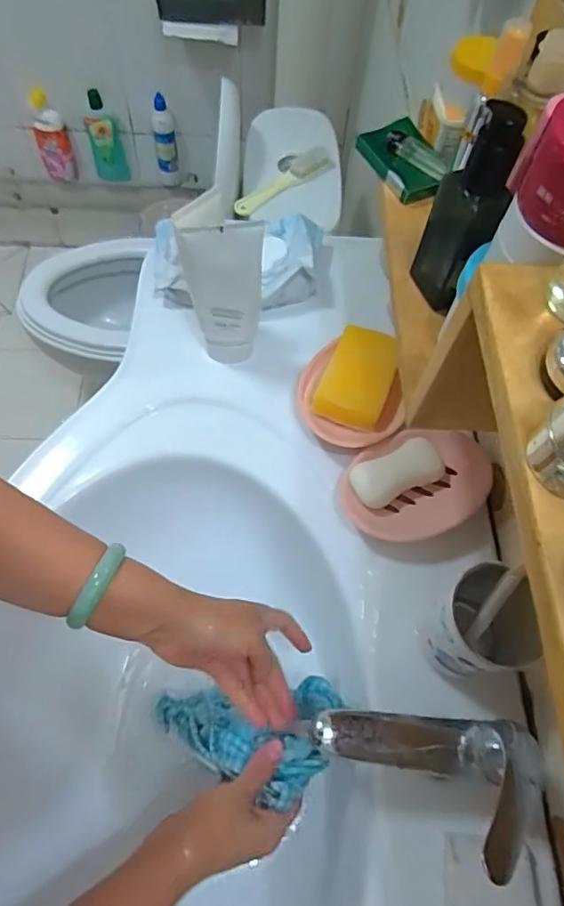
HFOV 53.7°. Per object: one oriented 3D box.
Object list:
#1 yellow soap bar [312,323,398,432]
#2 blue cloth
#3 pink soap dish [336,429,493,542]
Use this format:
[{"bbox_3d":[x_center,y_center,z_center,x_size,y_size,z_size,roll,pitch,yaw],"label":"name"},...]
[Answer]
[{"bbox_3d":[0.081,-0.082,0.584,0.067,0.029,0.109,21,64,7],"label":"yellow soap bar"},{"bbox_3d":[-0.032,0.255,0.495,0.163,0.100,0.090,-3,63,-5],"label":"blue cloth"},{"bbox_3d":[0.133,0.033,0.554,0.146,0.046,0.106,-20,66,-13],"label":"pink soap dish"}]

